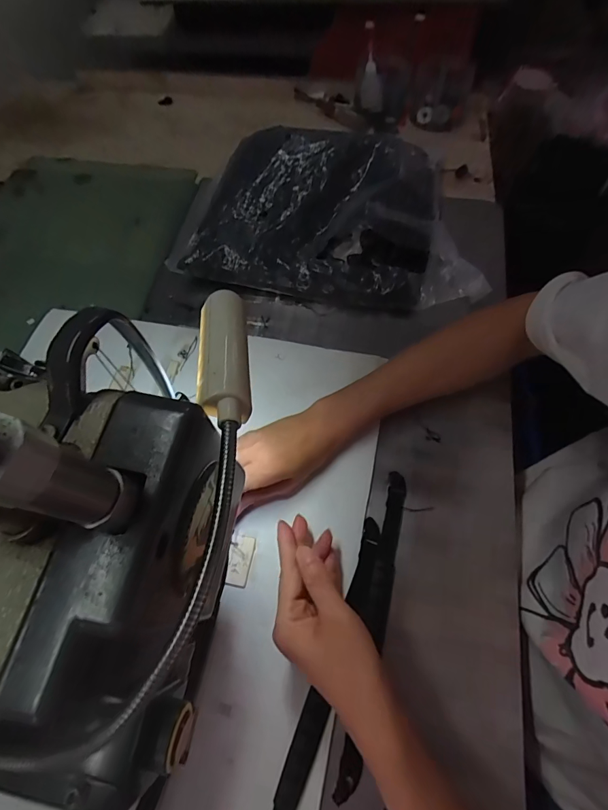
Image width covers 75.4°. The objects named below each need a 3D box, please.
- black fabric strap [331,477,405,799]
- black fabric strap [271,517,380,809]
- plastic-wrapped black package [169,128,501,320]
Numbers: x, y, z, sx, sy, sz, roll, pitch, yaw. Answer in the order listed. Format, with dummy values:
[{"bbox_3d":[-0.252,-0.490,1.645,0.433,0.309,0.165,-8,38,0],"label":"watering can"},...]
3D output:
[{"bbox_3d":[0.057,0.167,0.313,0.019,0.007,0.231,13,66,9],"label":"black fabric strap"},{"bbox_3d":[0.019,0.203,0.298,0.020,0.007,0.235,19,68,12],"label":"black fabric strap"},{"bbox_3d":[0.043,-0.244,0.485,0.348,0.055,0.255,10,66,8],"label":"plastic-wrapped black package"}]

